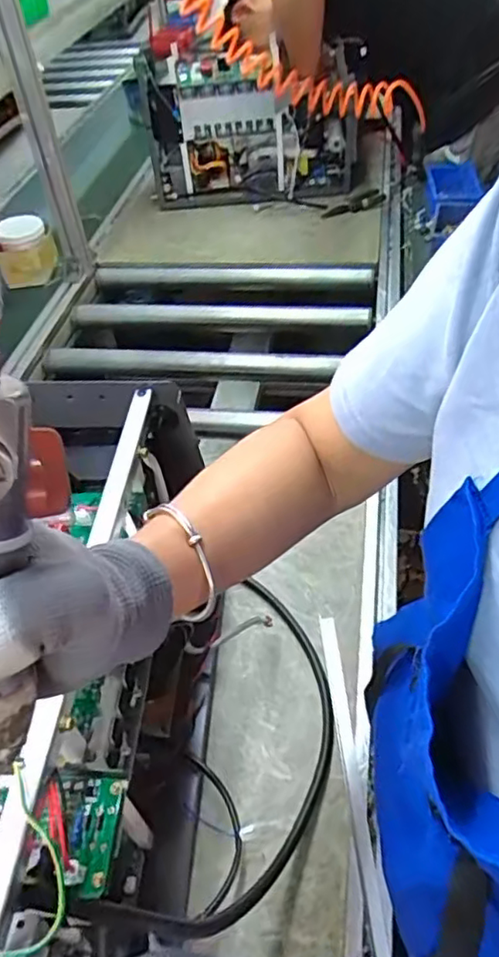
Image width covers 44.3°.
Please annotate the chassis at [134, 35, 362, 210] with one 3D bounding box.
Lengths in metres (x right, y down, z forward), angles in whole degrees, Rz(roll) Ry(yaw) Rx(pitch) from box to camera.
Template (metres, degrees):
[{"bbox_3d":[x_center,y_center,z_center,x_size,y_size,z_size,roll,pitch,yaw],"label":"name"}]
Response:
[{"bbox_3d":[0.003,-0.804,1.417,0.485,0.299,0.178,1,47,7],"label":"chassis"}]

